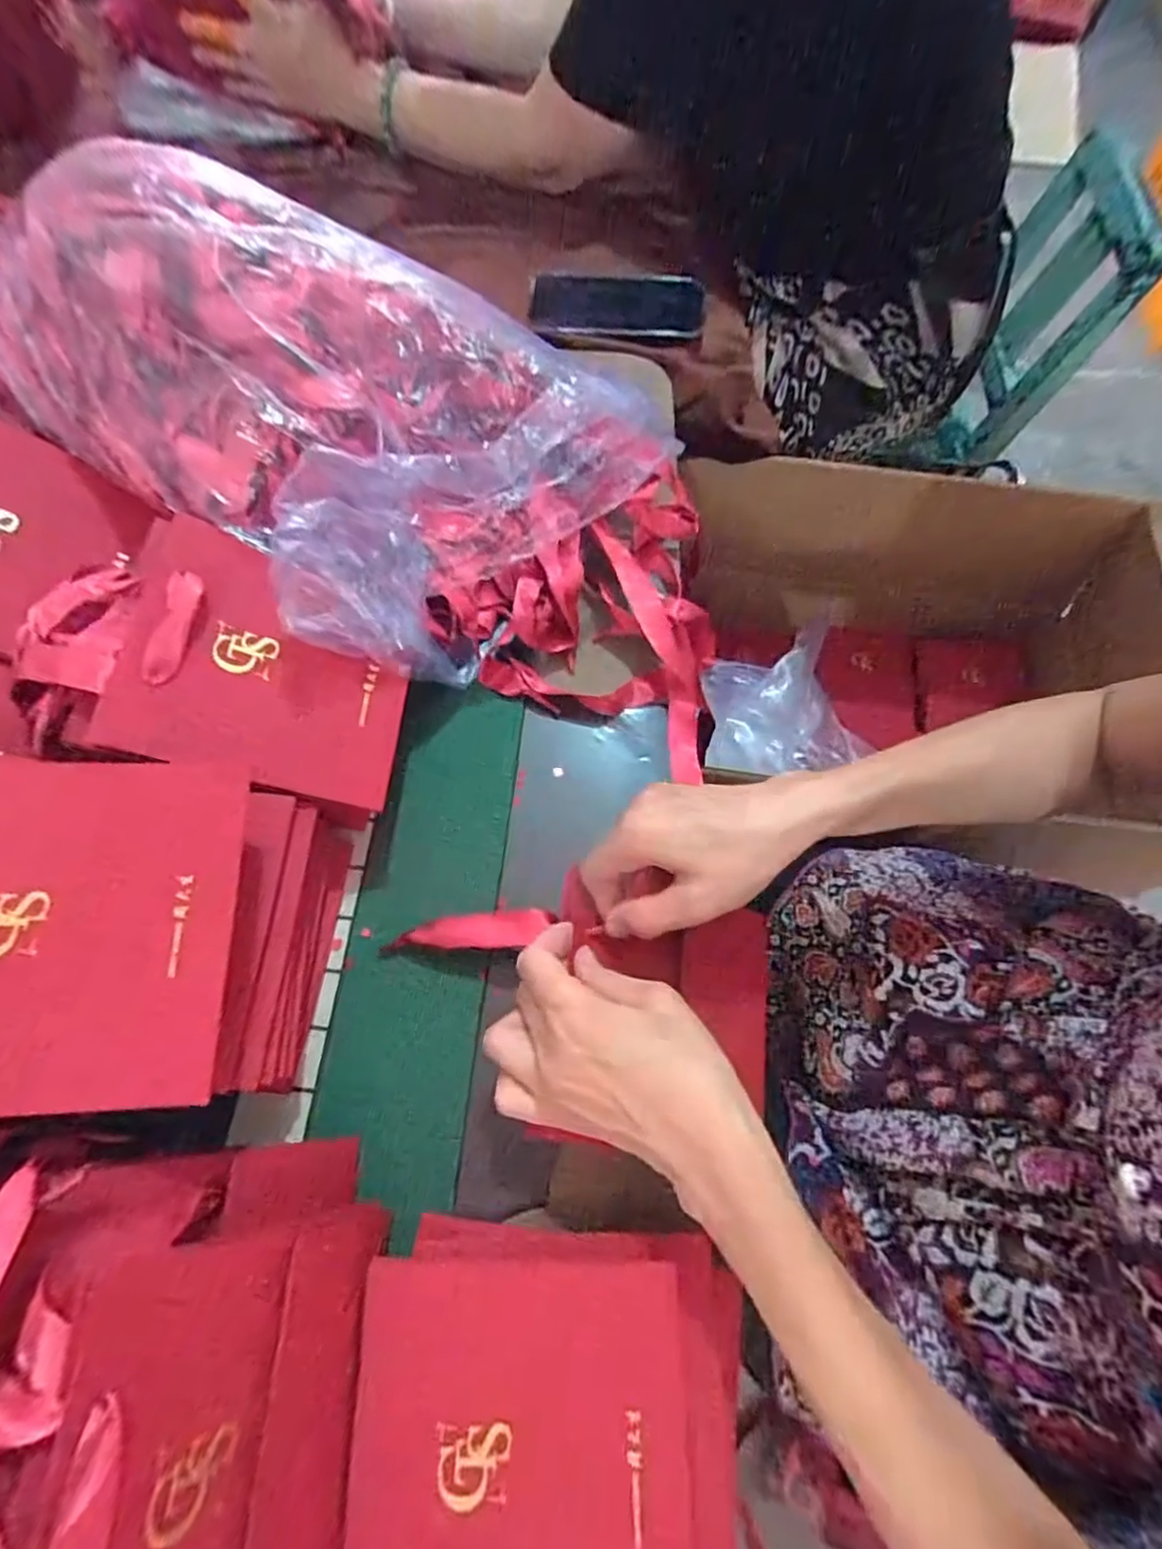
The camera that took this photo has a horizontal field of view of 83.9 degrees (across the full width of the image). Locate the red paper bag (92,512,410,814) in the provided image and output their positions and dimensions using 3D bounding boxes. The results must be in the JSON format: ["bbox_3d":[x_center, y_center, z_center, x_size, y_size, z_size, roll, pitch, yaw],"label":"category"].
[{"bbox_3d":[-0.170,-0.060,0.361,0.140,0.021,0.139,18,59,-29],"label":"red paper bag"}]

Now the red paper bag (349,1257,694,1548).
[{"bbox_3d":[-0.024,0.284,0.266,0.135,0.012,0.137,-1,66,-2],"label":"red paper bag"}]

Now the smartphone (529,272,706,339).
[{"bbox_3d":[0.034,-0.428,0.584,0.159,0.011,0.072,-2,79,-6],"label":"smartphone"}]

